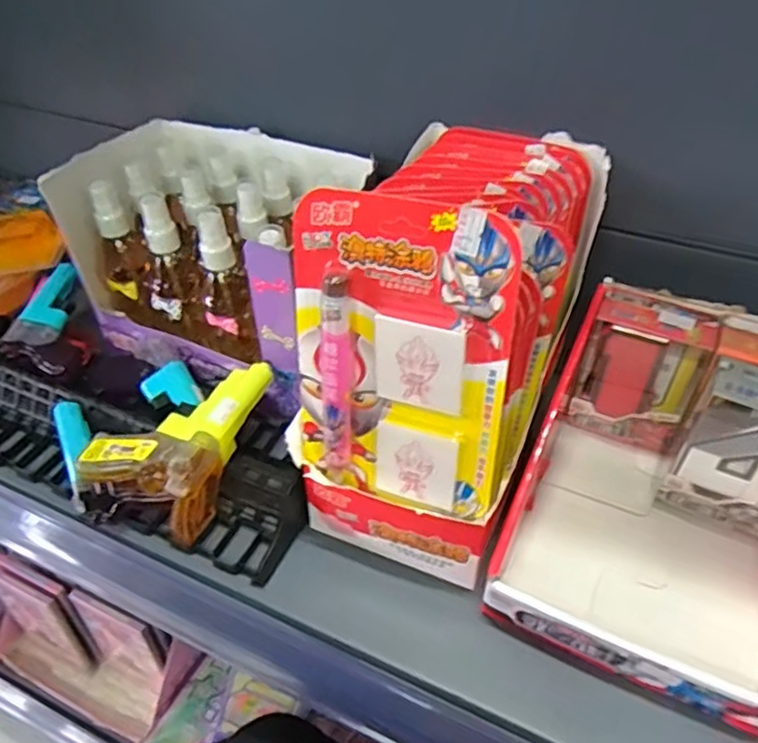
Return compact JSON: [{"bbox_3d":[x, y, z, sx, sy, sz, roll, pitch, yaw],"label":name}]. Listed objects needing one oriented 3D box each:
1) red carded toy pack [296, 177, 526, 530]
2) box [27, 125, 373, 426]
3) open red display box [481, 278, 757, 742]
[{"bbox_3d":[0.008,-0.002,0.337,0.114,0.177,0.024,13,32,19],"label":"red carded toy pack"},{"bbox_3d":[-0.125,-0.096,0.512,0.198,0.127,0.149,16,48,18],"label":"box"},{"bbox_3d":[0.177,0.066,0.393,0.157,0.110,0.214,19,49,20],"label":"open red display box"}]

